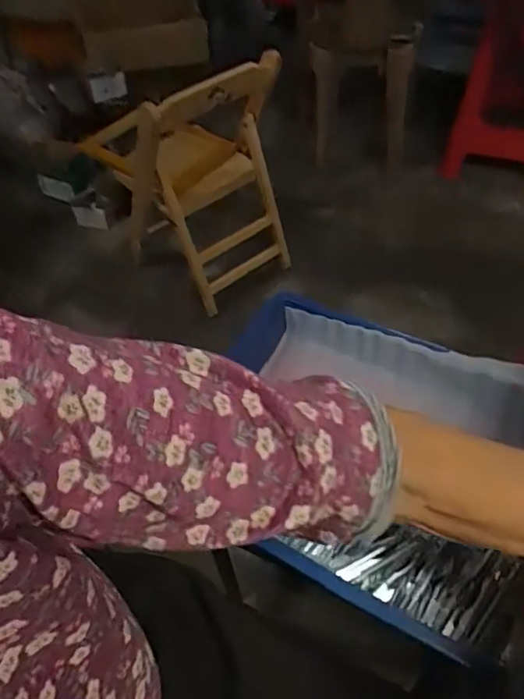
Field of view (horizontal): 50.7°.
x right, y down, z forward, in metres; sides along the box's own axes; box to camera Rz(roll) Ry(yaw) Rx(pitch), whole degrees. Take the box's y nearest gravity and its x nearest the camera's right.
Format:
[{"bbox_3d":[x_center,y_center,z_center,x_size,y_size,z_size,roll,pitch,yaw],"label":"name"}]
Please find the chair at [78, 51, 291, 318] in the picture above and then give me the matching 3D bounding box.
[{"bbox_3d":[-0.224,-0.538,1.595,0.404,0.589,0.586,-28,52,-19],"label":"chair"}]

